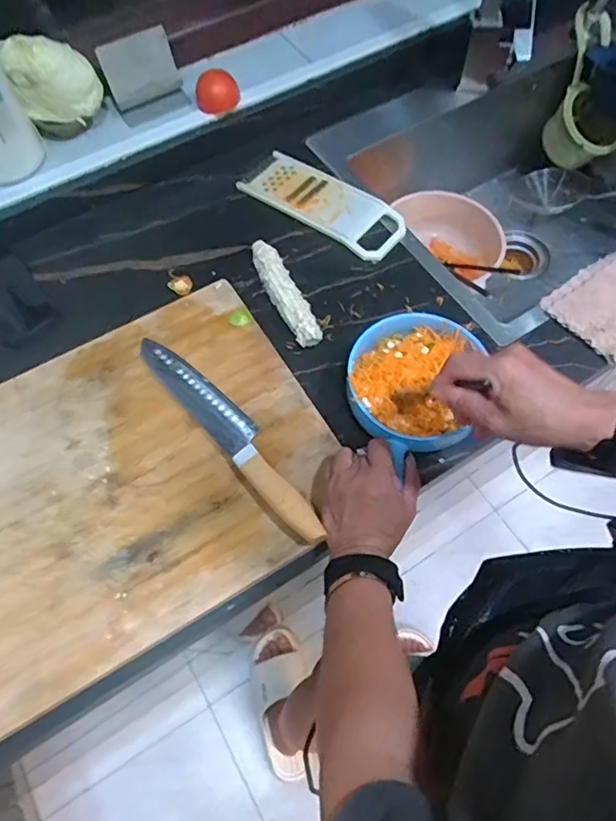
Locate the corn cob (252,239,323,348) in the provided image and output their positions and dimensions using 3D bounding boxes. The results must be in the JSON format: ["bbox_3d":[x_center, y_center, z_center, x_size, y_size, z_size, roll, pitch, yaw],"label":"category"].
[{"bbox_3d":[-0.029,-0.144,0.639,0.035,0.027,0.167,-25,66,-11],"label":"corn cob"}]

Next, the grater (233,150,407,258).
[{"bbox_3d":[0.022,-0.286,0.712,0.234,0.017,0.092,34,69,16],"label":"grater"}]

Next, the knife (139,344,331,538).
[{"bbox_3d":[-0.082,0.017,0.548,0.044,0.017,0.291,-38,69,-16],"label":"knife"}]

